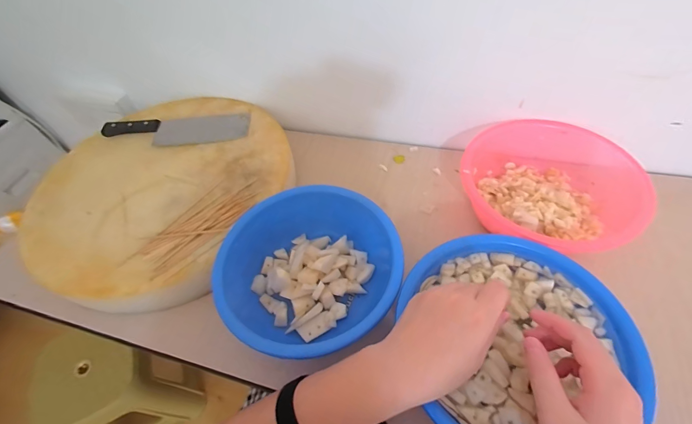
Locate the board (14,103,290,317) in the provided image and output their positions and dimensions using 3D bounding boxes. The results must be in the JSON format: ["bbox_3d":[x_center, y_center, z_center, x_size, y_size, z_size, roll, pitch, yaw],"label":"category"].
[{"bbox_3d":[-0.298,-0.049,0.521,0.384,0.038,0.385,17,57,19],"label":"board"}]

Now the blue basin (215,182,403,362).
[{"bbox_3d":[-0.042,0.076,0.419,0.215,0.097,0.204,-4,53,5],"label":"blue basin"}]

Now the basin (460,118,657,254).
[{"bbox_3d":[0.291,-0.033,0.462,0.192,0.091,0.204,-4,53,5],"label":"basin"}]

